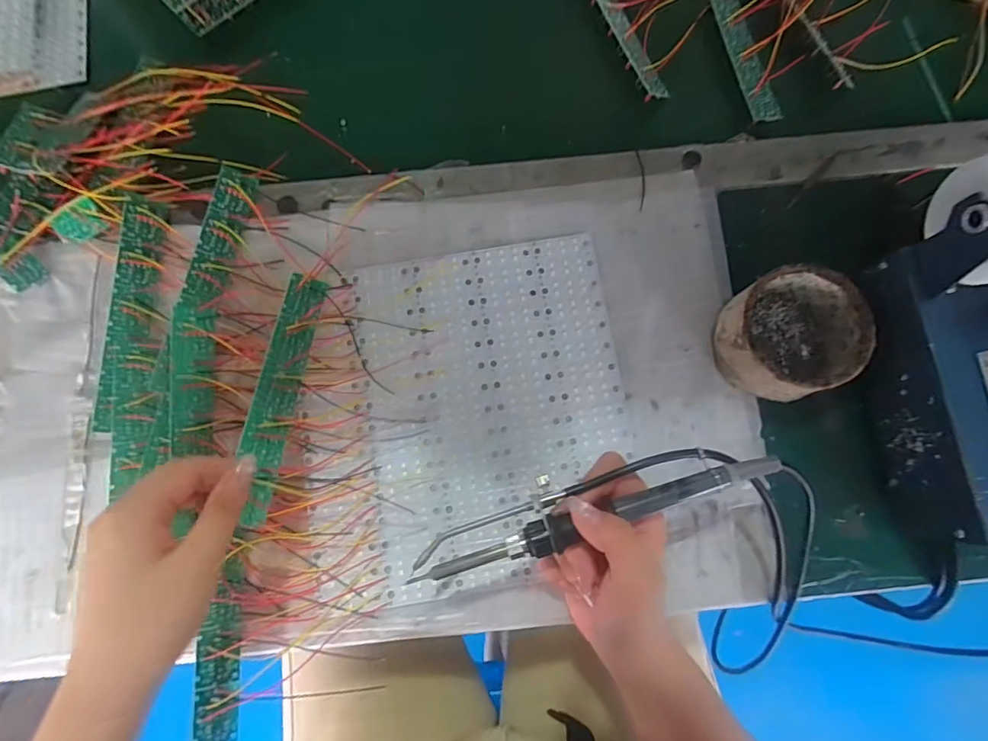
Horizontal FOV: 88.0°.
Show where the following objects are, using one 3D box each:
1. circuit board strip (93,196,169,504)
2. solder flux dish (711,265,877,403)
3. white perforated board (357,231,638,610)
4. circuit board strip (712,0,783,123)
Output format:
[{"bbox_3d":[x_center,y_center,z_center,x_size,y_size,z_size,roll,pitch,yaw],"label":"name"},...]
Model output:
[{"bbox_3d":[-0.256,-0.024,0.367,0.037,0.021,0.206,1,78,1],"label":"circuit board strip"},{"bbox_3d":[0.200,-0.023,0.349,0.082,0.048,0.080,0,78,1],"label":"solder flux dish"},{"bbox_3d":[0.001,0.026,0.366,0.181,0.009,0.235,-9,78,-1],"label":"white perforated board"},{"bbox_3d":[0.201,-0.263,0.419,0.024,0.013,0.139,-12,78,-2],"label":"circuit board strip"}]

